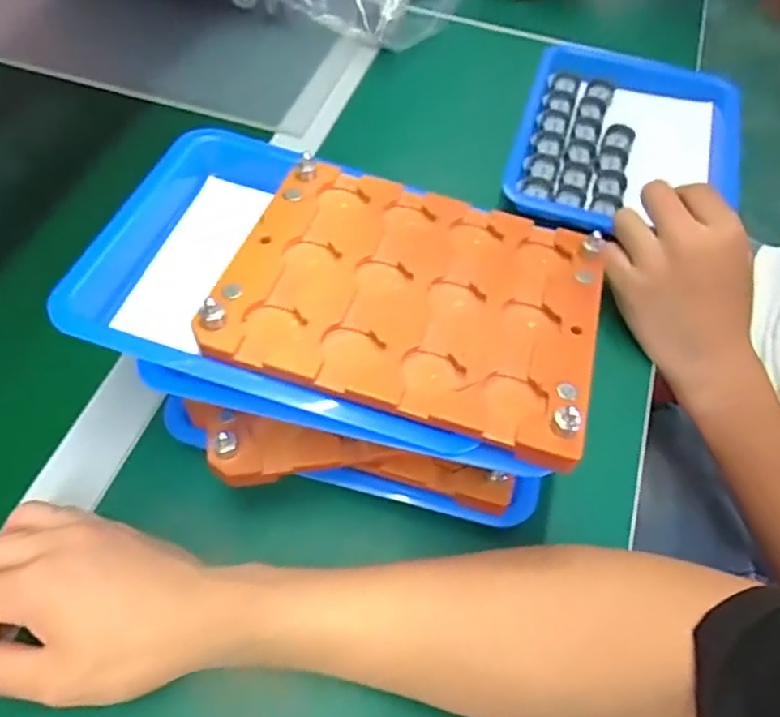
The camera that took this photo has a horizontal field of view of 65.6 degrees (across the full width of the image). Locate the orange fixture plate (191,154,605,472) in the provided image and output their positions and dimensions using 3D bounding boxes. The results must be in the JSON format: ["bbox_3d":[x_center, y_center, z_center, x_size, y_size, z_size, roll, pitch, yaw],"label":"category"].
[{"bbox_3d":[0.014,-0.038,0.319,0.184,0.023,0.151,16,59,8],"label":"orange fixture plate"}]

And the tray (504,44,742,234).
[{"bbox_3d":[0.198,-0.181,0.503,0.172,0.027,0.197,15,55,11],"label":"tray"}]

